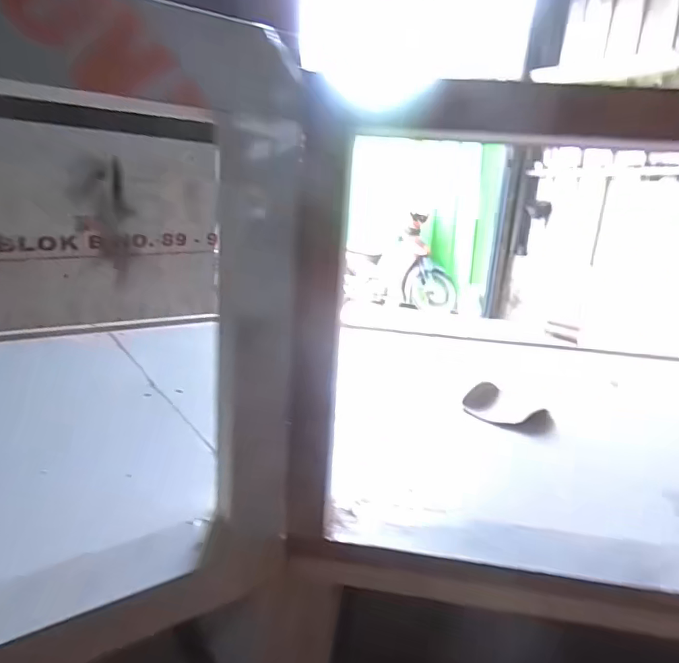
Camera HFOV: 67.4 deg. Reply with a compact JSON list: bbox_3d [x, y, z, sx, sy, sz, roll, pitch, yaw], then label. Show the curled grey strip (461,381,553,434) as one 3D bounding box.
[{"bbox_3d":[0.192,0.086,0.581,0.093,0.022,0.082,10,18,20],"label":"curled grey strip"}]

